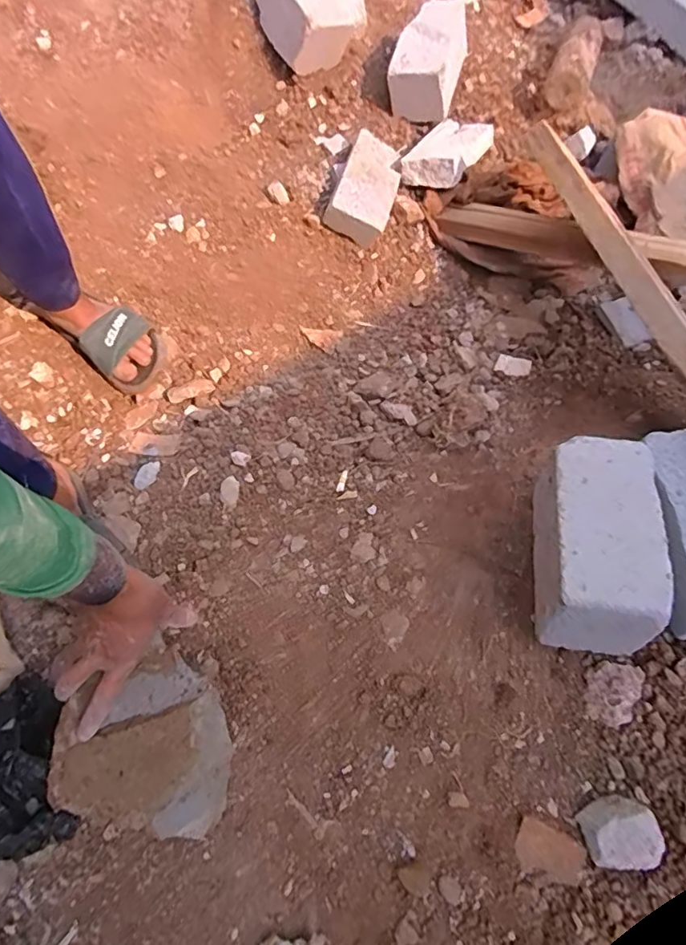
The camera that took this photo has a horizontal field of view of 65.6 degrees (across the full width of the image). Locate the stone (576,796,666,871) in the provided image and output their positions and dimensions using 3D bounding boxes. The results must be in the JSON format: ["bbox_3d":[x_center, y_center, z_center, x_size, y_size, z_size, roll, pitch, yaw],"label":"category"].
[{"bbox_3d":[0.260,0.338,0.498,0.059,0.031,0.054,1,60,-1],"label":"stone"}]

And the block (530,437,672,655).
[{"bbox_3d":[0.266,0.080,0.584,0.098,0.137,0.200,7,60,3],"label":"block"}]

